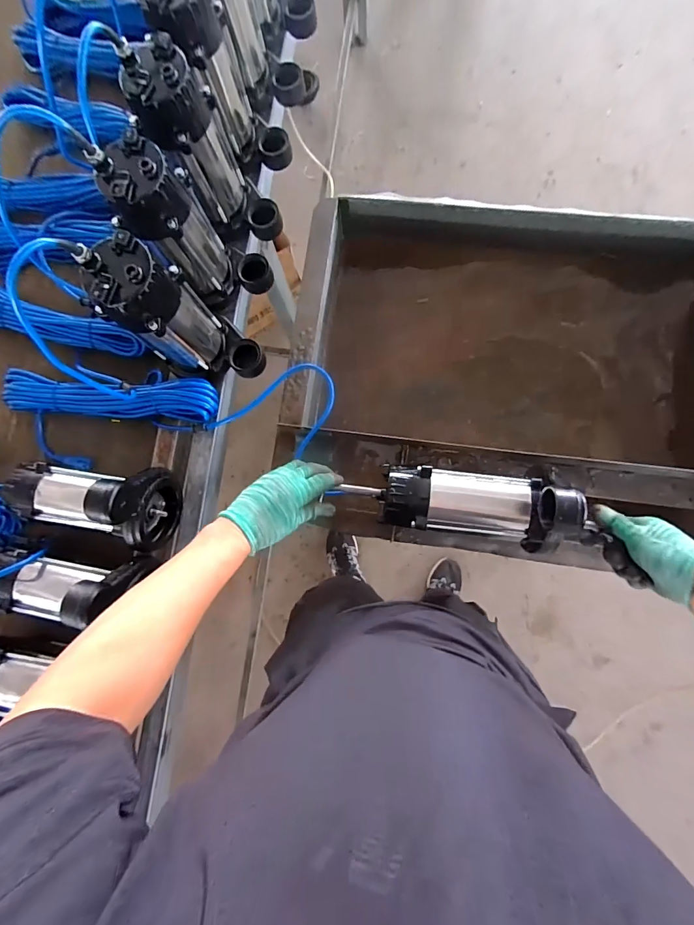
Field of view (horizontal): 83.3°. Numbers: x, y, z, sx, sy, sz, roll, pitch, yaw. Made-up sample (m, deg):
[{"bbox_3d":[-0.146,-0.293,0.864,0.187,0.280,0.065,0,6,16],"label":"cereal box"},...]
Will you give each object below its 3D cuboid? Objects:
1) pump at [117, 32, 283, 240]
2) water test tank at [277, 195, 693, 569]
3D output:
[{"bbox_3d":[-0.196,-0.438,0.569,0.111,0.219,0.133,-41,82,-2],"label":"pump"},{"bbox_3d":[0.284,-0.144,0.685,0.731,0.187,0.585,7,83,5],"label":"water test tank"}]

